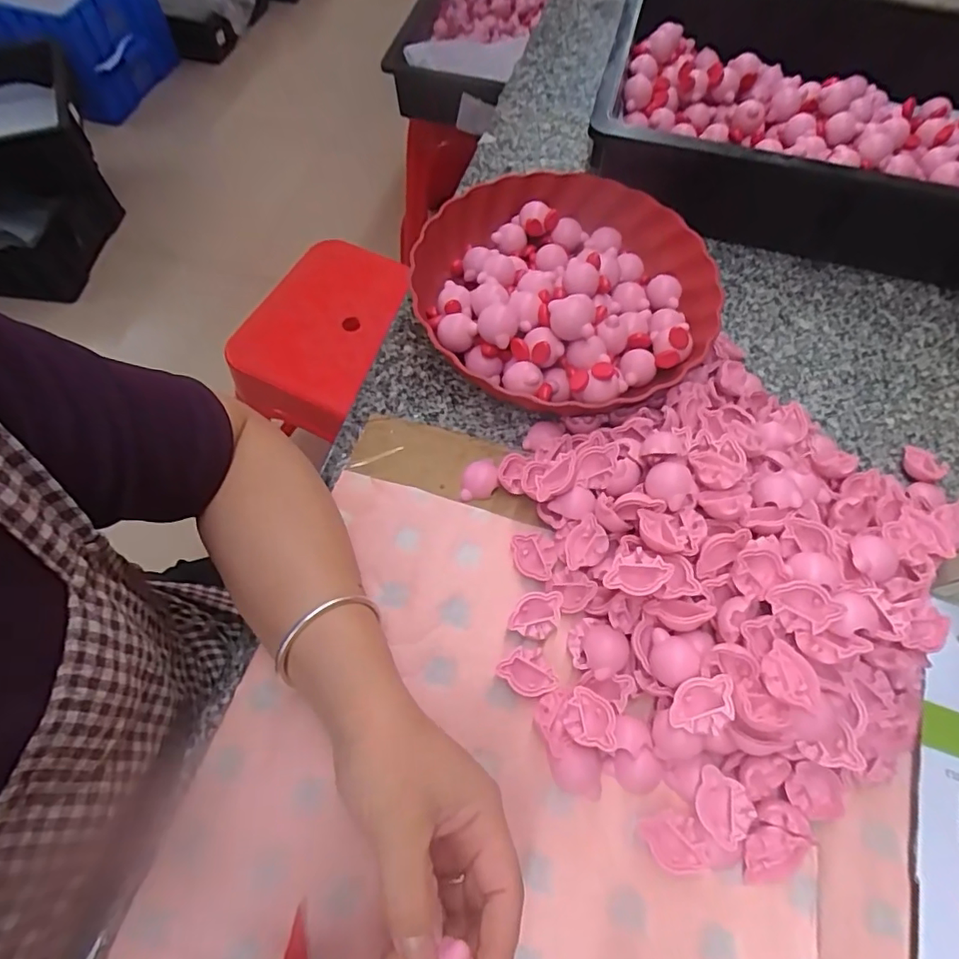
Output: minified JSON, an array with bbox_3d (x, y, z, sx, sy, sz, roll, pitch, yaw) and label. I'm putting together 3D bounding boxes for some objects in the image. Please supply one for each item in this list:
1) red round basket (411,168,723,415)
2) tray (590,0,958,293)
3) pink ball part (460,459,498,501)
[{"bbox_3d":[0.071,-0.161,0.456,0.235,0.074,0.243,0,60,0],"label":"red round basket"},{"bbox_3d":[0.344,-0.357,0.545,0.428,0.094,0.319,13,61,8],"label":"tray"},{"bbox_3d":[0.000,-0.001,0.395,0.026,0.013,0.027,-2,60,-1],"label":"pink ball part"}]

